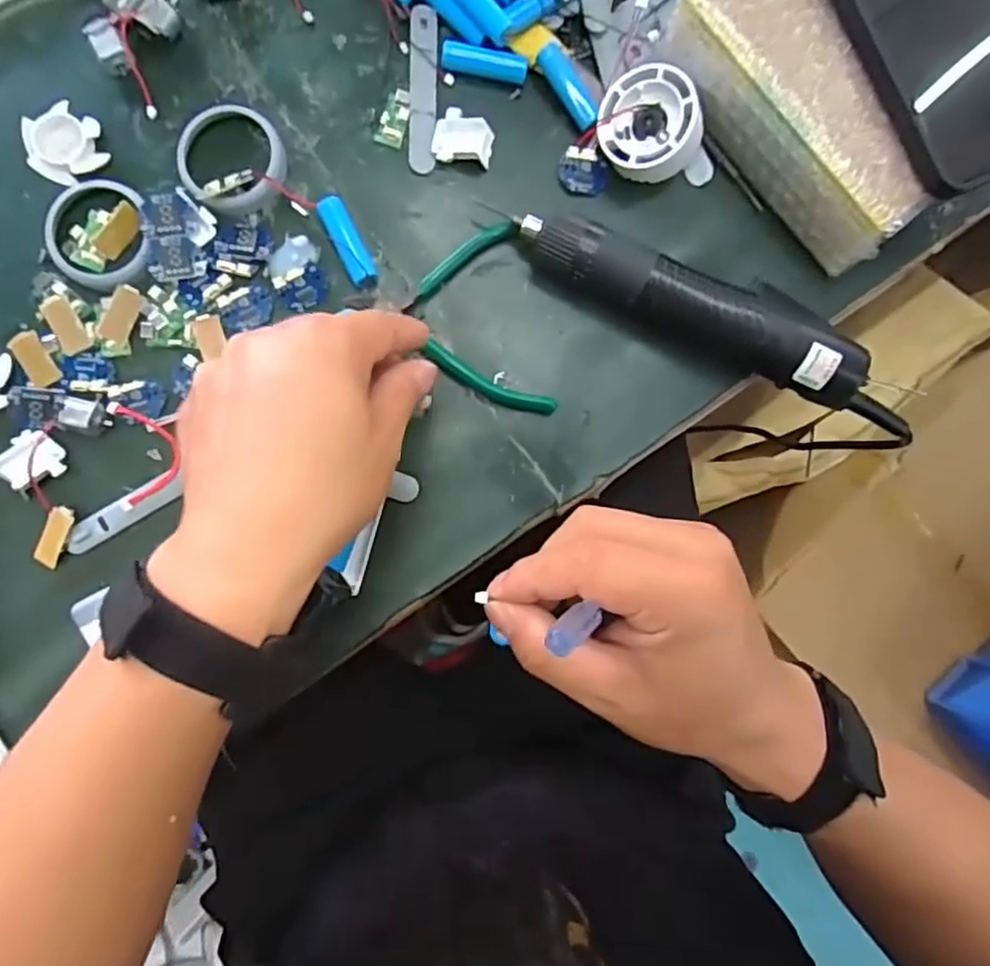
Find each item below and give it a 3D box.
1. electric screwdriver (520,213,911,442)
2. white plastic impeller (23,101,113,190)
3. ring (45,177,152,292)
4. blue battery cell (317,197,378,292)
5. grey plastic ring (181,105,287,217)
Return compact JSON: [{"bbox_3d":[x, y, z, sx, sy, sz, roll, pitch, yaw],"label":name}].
[{"bbox_3d":[0.113,-0.095,0.371,0.217,0.044,0.042,26,87,-3],"label":"electric screwdriver"},{"bbox_3d":[-0.237,-0.186,0.367,0.039,0.007,0.038,0,89,-4],"label":"white plastic impeller"},{"bbox_3d":[-0.216,-0.137,0.364,0.062,0.011,0.057,0,89,-4],"label":"ring"},{"bbox_3d":[-0.083,-0.135,0.376,0.015,0.012,0.053,-26,91,-4],"label":"blue battery cell"},{"bbox_3d":[-0.147,-0.181,0.373,0.057,0.013,0.059,0,89,-4],"label":"grey plastic ring"}]

